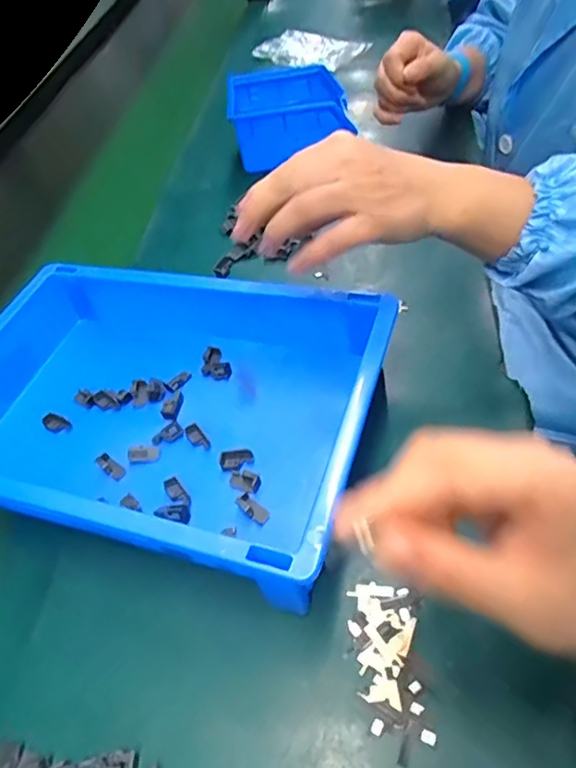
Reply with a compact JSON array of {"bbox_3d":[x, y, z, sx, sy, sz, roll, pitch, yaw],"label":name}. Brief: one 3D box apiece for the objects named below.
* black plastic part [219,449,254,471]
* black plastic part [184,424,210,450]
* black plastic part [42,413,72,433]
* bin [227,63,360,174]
[{"bbox_3d":[-0.035,0.052,0.377,0.023,0.010,0.012,-8,50,5],"label":"black plastic part"},{"bbox_3d":[-0.065,0.038,0.397,0.011,0.006,0.024,-32,52,-15],"label":"black plastic part"},{"bbox_3d":[-0.178,0.030,0.425,0.024,0.006,0.013,10,54,19],"label":"black plastic part"},{"bbox_3d":[0.004,-0.316,0.659,0.135,0.071,0.113,-10,50,3],"label":"bin"}]

